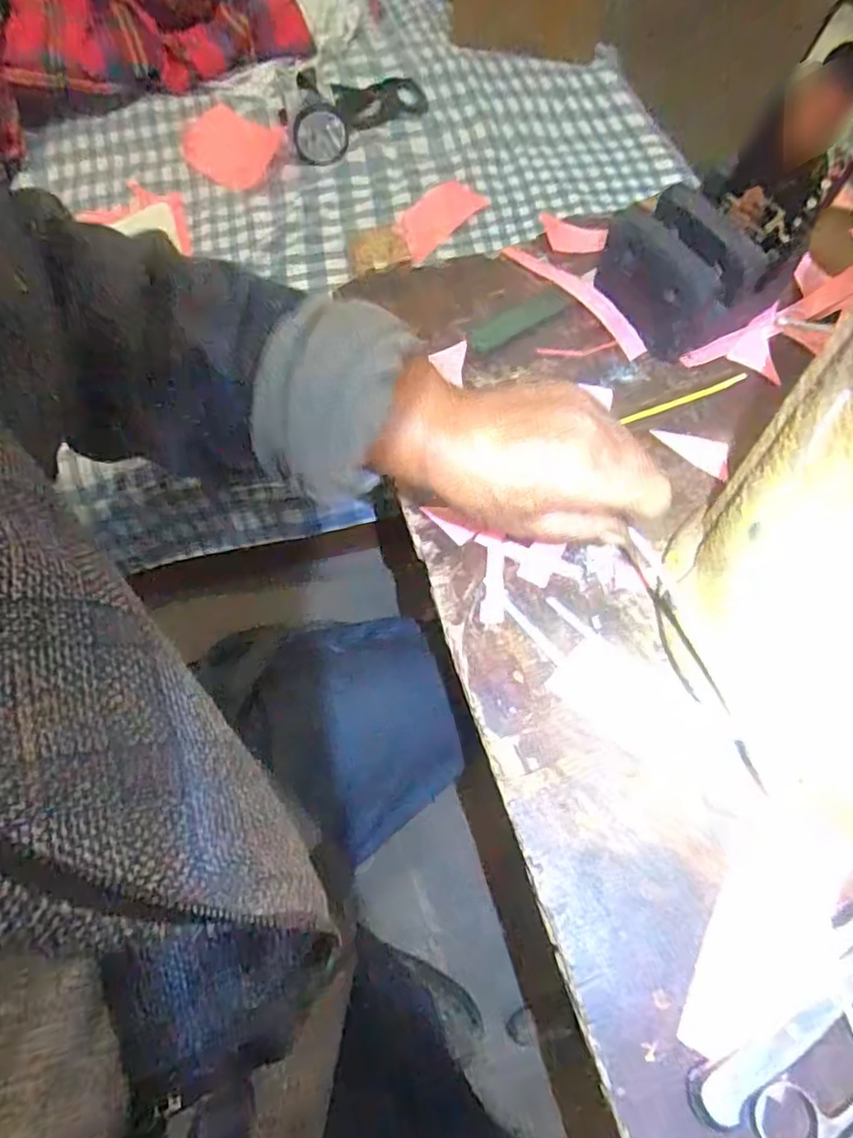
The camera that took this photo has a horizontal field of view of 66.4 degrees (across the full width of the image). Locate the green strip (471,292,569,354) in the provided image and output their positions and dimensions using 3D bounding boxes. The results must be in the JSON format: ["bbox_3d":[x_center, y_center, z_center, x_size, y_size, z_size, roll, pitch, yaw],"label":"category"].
[{"bbox_3d":[0.077,-0.209,0.552,0.093,0.004,0.025,-28,66,-12],"label":"green strip"}]

